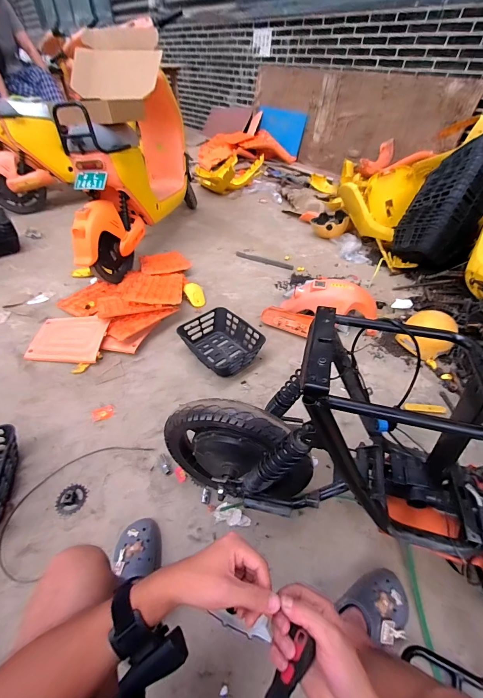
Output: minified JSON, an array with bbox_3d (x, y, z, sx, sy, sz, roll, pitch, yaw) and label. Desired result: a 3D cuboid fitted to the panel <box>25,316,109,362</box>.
[{"bbox_3d":[-0.763,-0.050,1.328,0.312,0.017,0.243,4,60,2],"label":"panel"}]

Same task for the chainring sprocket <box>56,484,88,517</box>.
[{"bbox_3d":[-0.512,0.451,0.896,0.087,0.005,0.084,1,49,-1],"label":"chainring sprocket"}]

